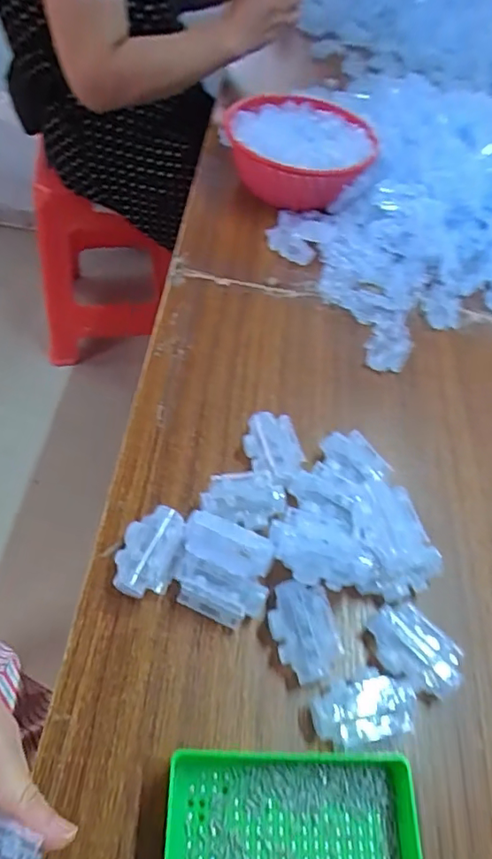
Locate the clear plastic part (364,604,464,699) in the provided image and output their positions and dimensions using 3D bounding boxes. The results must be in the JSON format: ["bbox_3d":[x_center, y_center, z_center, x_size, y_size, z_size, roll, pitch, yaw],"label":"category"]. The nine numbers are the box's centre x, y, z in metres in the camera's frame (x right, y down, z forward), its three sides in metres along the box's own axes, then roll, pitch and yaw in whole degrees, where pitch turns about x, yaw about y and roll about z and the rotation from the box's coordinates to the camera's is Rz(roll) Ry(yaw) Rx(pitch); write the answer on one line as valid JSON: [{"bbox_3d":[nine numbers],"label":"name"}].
[{"bbox_3d":[0.123,0.165,0.392,0.069,0.029,0.042,38,59,18],"label":"clear plastic part"}]

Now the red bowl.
[{"bbox_3d":[0.075,-0.381,0.727,0.183,0.073,0.197,1,54,-2],"label":"red bowl"}]

